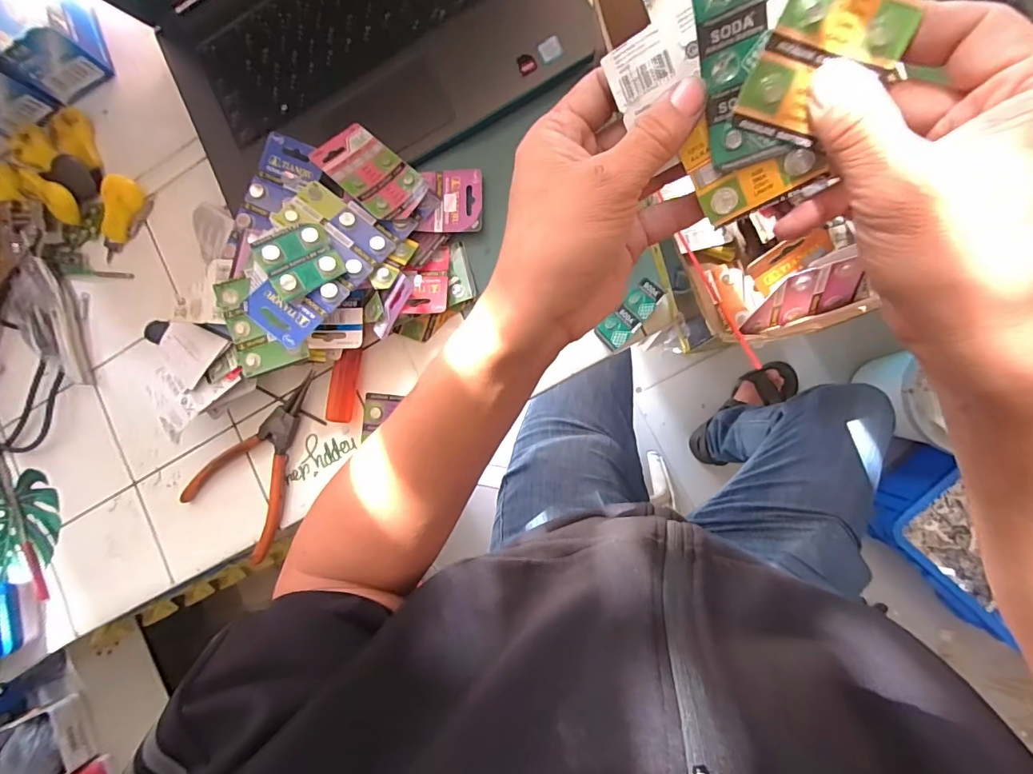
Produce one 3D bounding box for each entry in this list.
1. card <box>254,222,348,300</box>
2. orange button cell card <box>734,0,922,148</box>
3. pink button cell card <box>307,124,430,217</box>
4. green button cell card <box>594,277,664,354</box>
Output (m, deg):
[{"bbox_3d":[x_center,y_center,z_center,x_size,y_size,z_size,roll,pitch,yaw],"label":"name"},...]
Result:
[{"bbox_3d":[-0.159,-0.094,0.336,0.052,0.007,0.050,-29,87,-12],"label":"card"},{"bbox_3d":[0.120,-0.132,0.171,0.047,0.005,0.073,12,128,-8],"label":"orange button cell card"},{"bbox_3d":[-0.116,-0.171,0.362,0.083,0.005,0.049,41,77,7],"label":"pink button cell card"},{"bbox_3d":[0.084,-0.054,0.343,0.055,0.005,0.026,-49,54,14],"label":"green button cell card"}]

